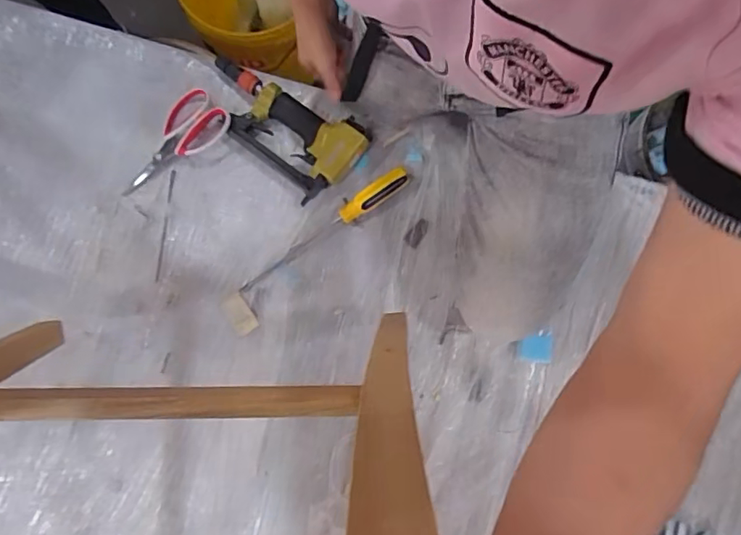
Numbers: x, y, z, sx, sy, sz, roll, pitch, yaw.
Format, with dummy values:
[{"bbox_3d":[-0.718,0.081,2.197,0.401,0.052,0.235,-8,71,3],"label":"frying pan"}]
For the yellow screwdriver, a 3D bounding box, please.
[{"bbox_3d":[-0.066,-0.057,0.786,0.281,0.037,0.029,-32,82,-6],"label":"yellow screwdriver"}]

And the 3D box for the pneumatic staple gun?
[{"bbox_3d":[-0.131,-0.218,0.808,0.250,0.042,0.130,43,82,7],"label":"pneumatic staple gun"}]

